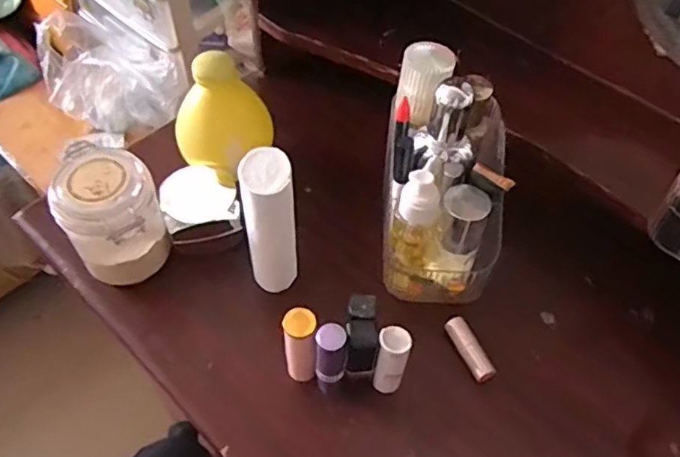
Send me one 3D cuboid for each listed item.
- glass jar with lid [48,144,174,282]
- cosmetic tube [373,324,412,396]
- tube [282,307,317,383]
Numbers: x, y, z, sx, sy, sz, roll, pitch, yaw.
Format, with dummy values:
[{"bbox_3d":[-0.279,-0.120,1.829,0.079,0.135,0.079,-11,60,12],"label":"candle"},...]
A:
[{"bbox_3d":[-0.187,-0.008,0.487,0.070,0.103,0.082,-30,61,-21],"label":"glass jar with lid"},{"bbox_3d":[0.038,0.099,0.437,0.022,0.077,0.022,1,55,-1],"label":"cosmetic tube"},{"bbox_3d":[-0.029,0.090,0.441,0.022,0.086,0.023,-4,55,-4],"label":"tube"}]

